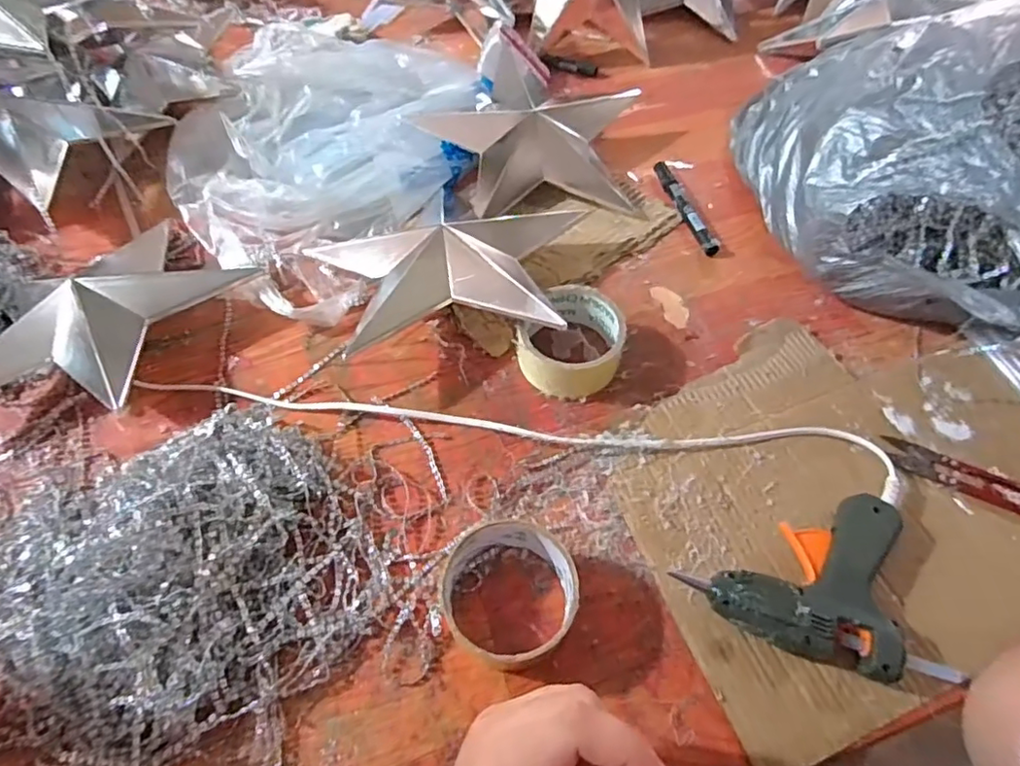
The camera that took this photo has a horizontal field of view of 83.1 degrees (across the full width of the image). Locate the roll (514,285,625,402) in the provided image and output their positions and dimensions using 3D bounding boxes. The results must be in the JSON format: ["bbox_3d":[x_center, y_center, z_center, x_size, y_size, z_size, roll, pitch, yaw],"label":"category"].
[{"bbox_3d":[0.052,-0.034,0.475,0.082,0.040,0.091,29,62,19],"label":"roll"}]

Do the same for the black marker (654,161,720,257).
[{"bbox_3d":[0.179,-0.180,0.588,0.018,0.015,0.133,-11,57,-8],"label":"black marker"}]

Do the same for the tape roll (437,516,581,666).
[{"bbox_3d":[-0.002,0.128,0.367,0.085,0.046,0.088,0,56,0],"label":"tape roll"}]

